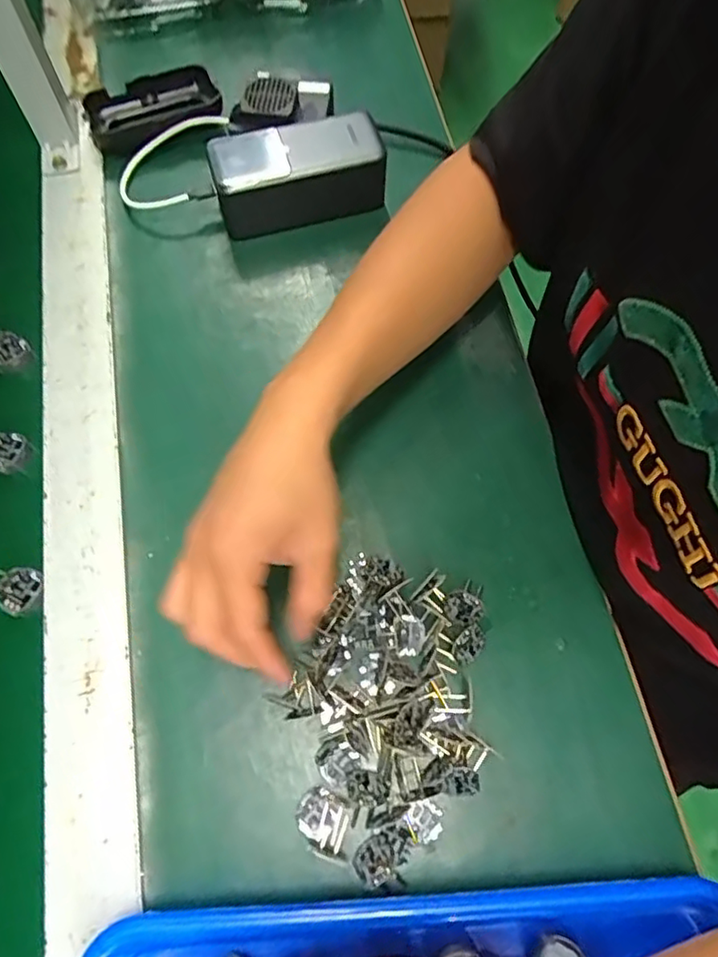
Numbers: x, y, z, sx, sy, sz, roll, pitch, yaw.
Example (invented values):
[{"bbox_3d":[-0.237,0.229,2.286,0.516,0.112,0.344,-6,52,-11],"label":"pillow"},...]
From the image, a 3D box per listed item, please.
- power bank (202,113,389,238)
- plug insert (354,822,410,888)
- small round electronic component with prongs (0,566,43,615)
[{"bbox_3d":[-0.048,-0.239,0.471,0.130,0.057,0.056,-16,70,-7],"label":"power bank"},{"bbox_3d":[0.013,0.202,0.321,0.033,0.006,0.020,-31,72,-13],"label":"plug insert"},{"bbox_3d":[-0.213,0.068,0.371,0.025,0.014,0.028,23,70,8],"label":"small round electronic component with prongs"}]

